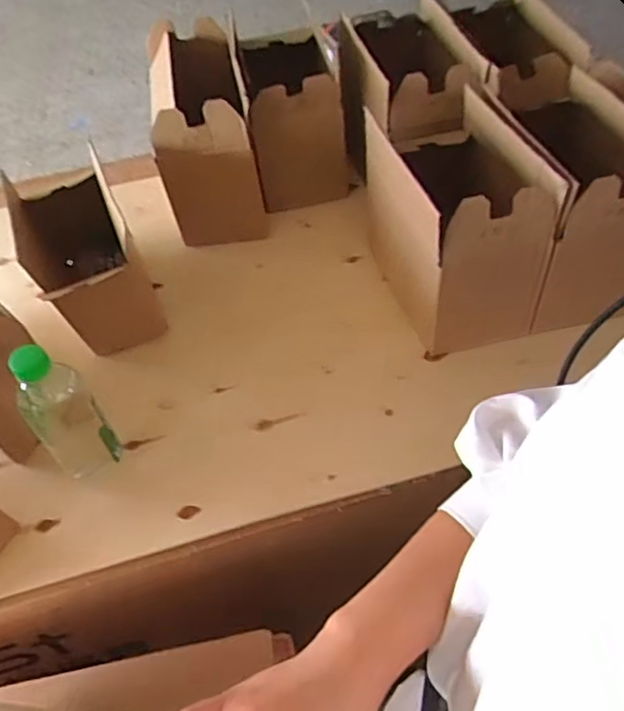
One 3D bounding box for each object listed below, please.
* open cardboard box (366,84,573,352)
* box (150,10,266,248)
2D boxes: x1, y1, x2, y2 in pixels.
[{"bbox_3d":[0.171,-0.163,0.754,0.154,0.226,0.223,-12,52,-4],"label":"open cardboard box"},{"bbox_3d":[-0.161,-0.332,0.927,0.129,0.229,0.256,-12,52,-4],"label":"box"}]

